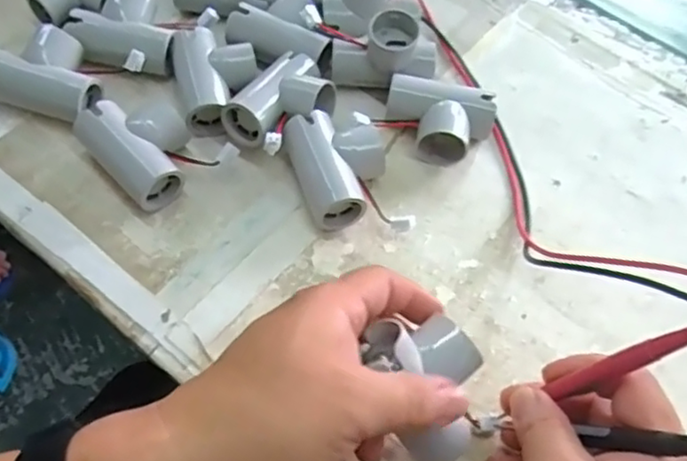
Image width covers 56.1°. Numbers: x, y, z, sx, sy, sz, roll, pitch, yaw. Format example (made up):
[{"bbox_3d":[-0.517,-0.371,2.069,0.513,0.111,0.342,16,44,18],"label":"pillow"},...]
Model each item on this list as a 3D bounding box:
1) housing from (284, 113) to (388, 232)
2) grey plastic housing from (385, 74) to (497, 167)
[{"bbox_3d":[-0.005,-0.040,0.415,0.059,0.034,0.073,-14,61,-12],"label":"housing"},{"bbox_3d":[0.066,-0.073,0.442,0.073,0.034,0.046,5,59,-2],"label":"grey plastic housing"}]

